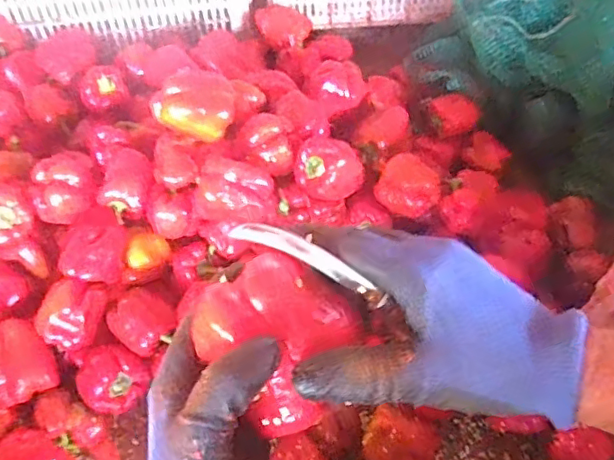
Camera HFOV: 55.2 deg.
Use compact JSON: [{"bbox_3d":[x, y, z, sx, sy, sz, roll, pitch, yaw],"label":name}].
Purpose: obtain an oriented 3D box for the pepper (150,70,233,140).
[{"bbox_3d":[-0.159,-0.180,0.831,0.104,0.069,0.095,16,56,12],"label":"pepper"}]

